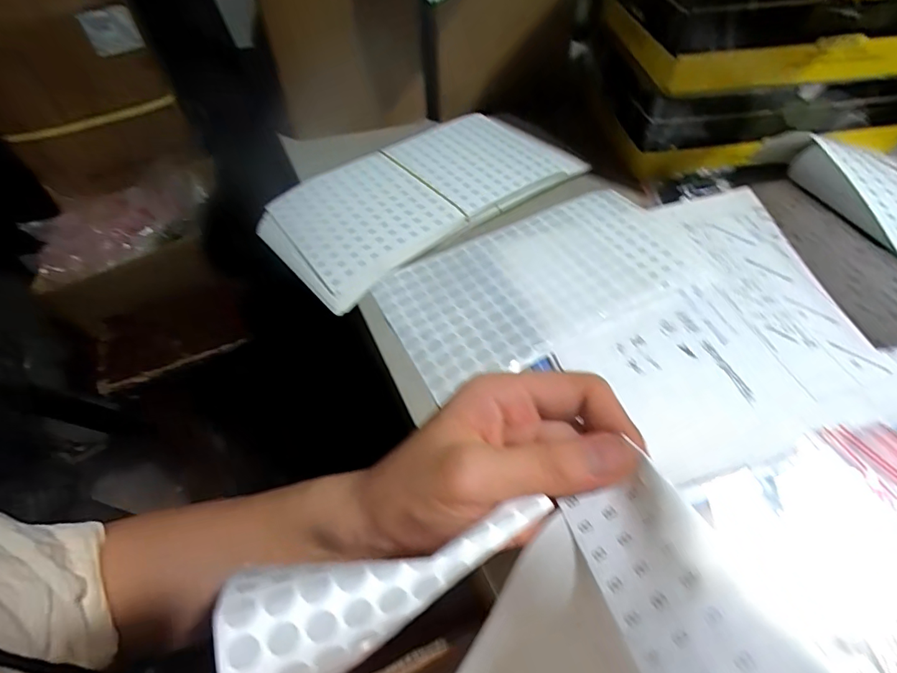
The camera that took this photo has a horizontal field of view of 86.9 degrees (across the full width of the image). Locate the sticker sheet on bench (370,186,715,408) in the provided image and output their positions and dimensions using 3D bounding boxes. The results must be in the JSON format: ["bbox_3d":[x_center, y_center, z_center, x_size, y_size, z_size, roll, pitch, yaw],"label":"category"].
[{"bbox_3d":[0.066,-0.044,0.348,0.223,0.011,0.119,-24,52,-14],"label":"sticker sheet on bench"}]

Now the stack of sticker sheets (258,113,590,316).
[{"bbox_3d":[-0.026,-0.127,0.413,0.256,0.024,0.129,-33,57,-21],"label":"stack of sticker sheets"}]

